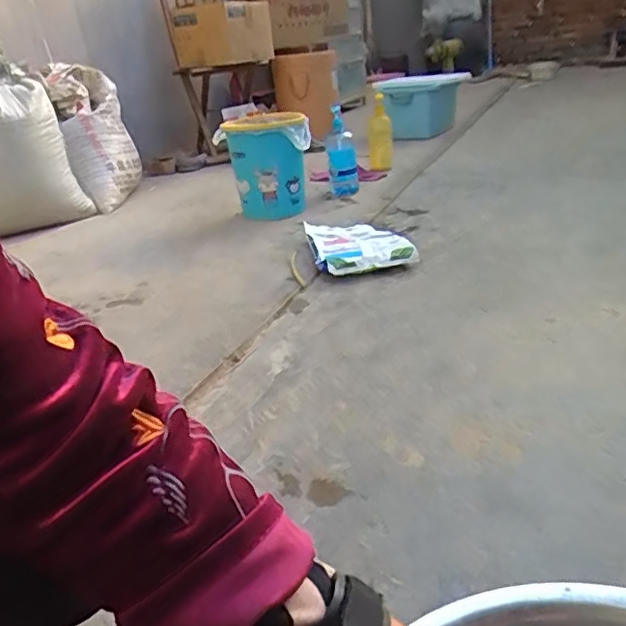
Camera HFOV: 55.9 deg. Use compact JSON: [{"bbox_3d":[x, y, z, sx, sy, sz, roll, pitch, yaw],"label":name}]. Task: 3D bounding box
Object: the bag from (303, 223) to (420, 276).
[{"bbox_3d":[0.107,-0.159,1.426,0.227,0.061,0.348,1,17,-8],"label":"bag"}]

